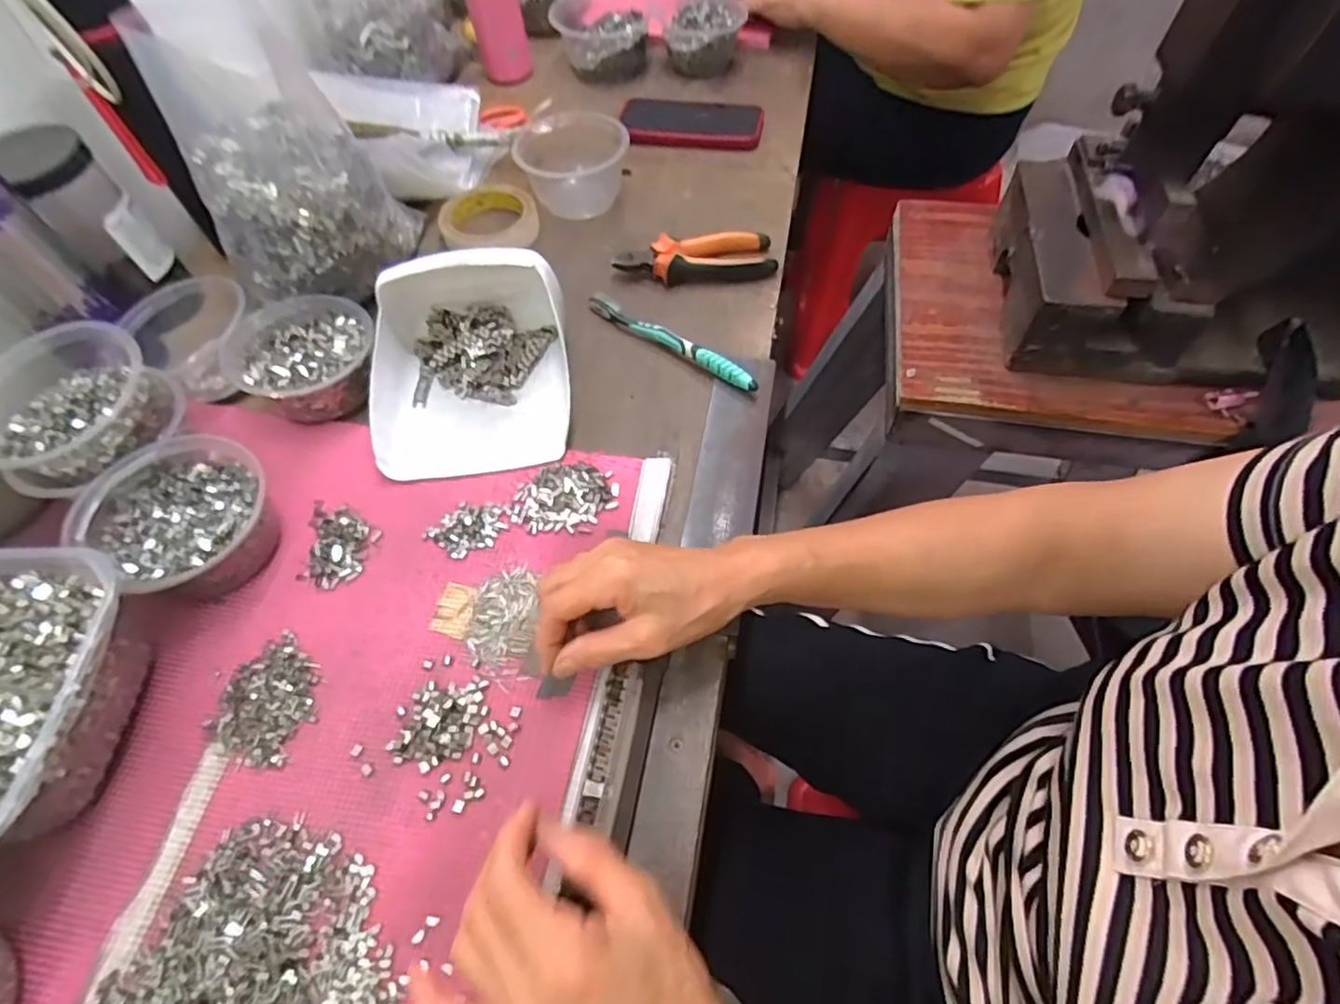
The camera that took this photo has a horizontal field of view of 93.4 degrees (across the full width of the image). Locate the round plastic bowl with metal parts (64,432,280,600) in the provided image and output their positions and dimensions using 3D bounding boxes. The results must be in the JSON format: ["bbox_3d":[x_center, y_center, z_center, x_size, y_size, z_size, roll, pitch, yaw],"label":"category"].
[{"bbox_3d":[-0.330,0.011,0.438,0.122,0.058,0.105,29,64,17],"label":"round plastic bowl with metal parts"}]

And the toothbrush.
[{"bbox_3d":[0.000,-0.143,0.551,0.183,0.020,0.016,34,65,20],"label":"toothbrush"}]

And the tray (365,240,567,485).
[{"bbox_3d":[-0.161,-0.119,0.501,0.147,0.080,0.176,-6,59,-3],"label":"tray"}]

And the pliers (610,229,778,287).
[{"bbox_3d":[0.025,-0.234,0.606,0.145,0.024,0.051,-5,59,-2],"label":"pliers"}]

